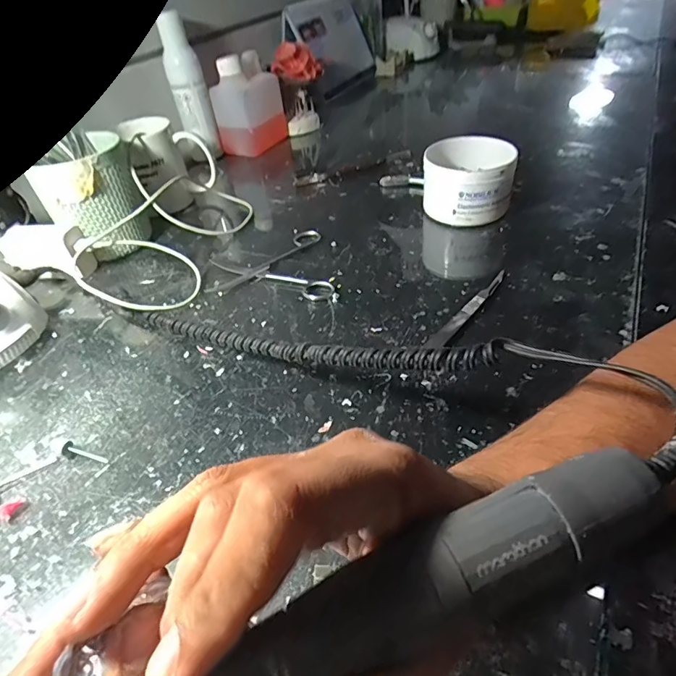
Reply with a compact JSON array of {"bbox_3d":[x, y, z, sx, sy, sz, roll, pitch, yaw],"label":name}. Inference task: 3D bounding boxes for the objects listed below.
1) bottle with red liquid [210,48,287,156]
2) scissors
[{"bbox_3d":[-0.137,-0.354,0.703,0.072,0.119,0.091,12,45,21],"label":"bottle with red liquid"},{"bbox_3d":[-0.069,-0.066,0.457,0.115,0.007,0.118,-11,41,-4],"label":"scissors"}]

